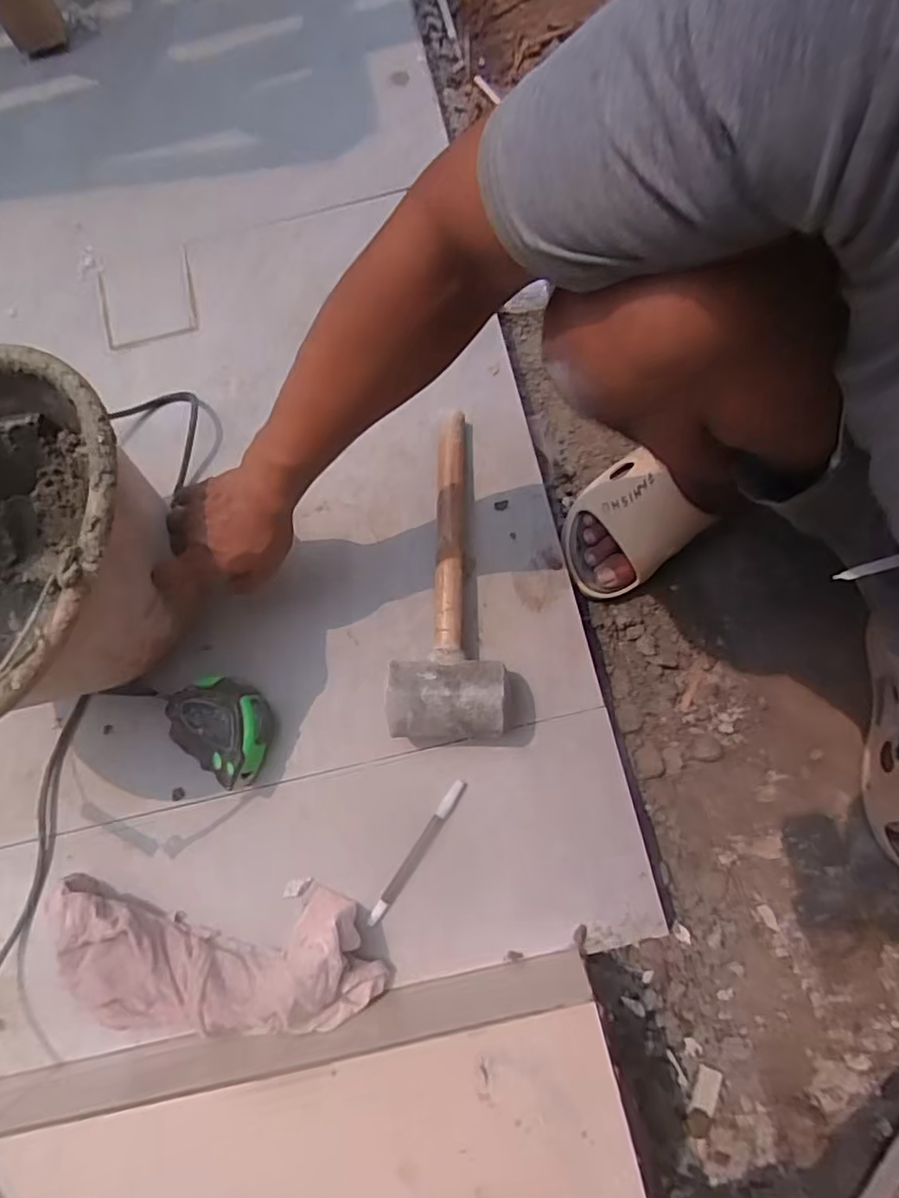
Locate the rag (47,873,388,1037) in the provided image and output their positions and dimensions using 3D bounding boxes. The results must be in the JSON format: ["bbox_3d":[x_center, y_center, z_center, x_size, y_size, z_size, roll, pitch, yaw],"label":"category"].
[{"bbox_3d":[-0.195,0.306,0.520,0.274,0.080,0.112,0,80,1],"label":"rag"}]

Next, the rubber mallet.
[{"bbox_3d":[0.002,-0.030,0.576,0.105,0.068,0.314,1,80,1],"label":"rubber mallet"}]

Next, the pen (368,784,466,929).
[{"bbox_3d":[-0.029,0.227,0.561,0.011,0.014,0.144,33,82,7],"label":"pen"}]

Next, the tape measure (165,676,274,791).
[{"bbox_3d":[-0.205,0.113,0.570,0.098,0.046,0.076,39,83,7],"label":"tape measure"}]

